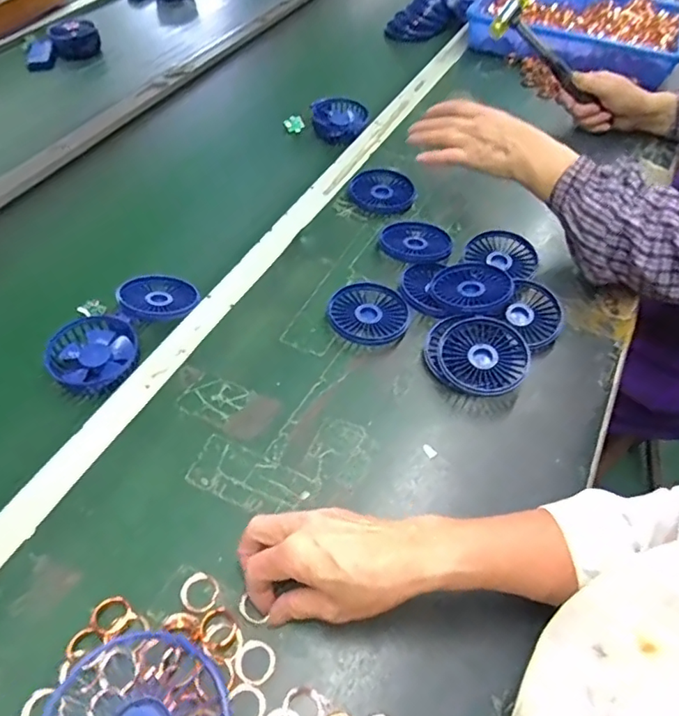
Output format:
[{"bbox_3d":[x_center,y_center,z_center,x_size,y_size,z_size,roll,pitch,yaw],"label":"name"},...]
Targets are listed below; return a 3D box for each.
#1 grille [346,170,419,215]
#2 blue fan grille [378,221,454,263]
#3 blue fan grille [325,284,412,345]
[{"bbox_3d":[0.057,-0.223,0.731,0.088,0.009,0.089,1,52,-1],"label":"grille"},{"bbox_3d":[0.094,-0.143,0.669,0.084,0.013,0.084,1,52,-1],"label":"blue fan grille"},{"bbox_3d":[0.031,-0.048,0.592,0.087,0.013,0.077,5,52,2],"label":"blue fan grille"}]

